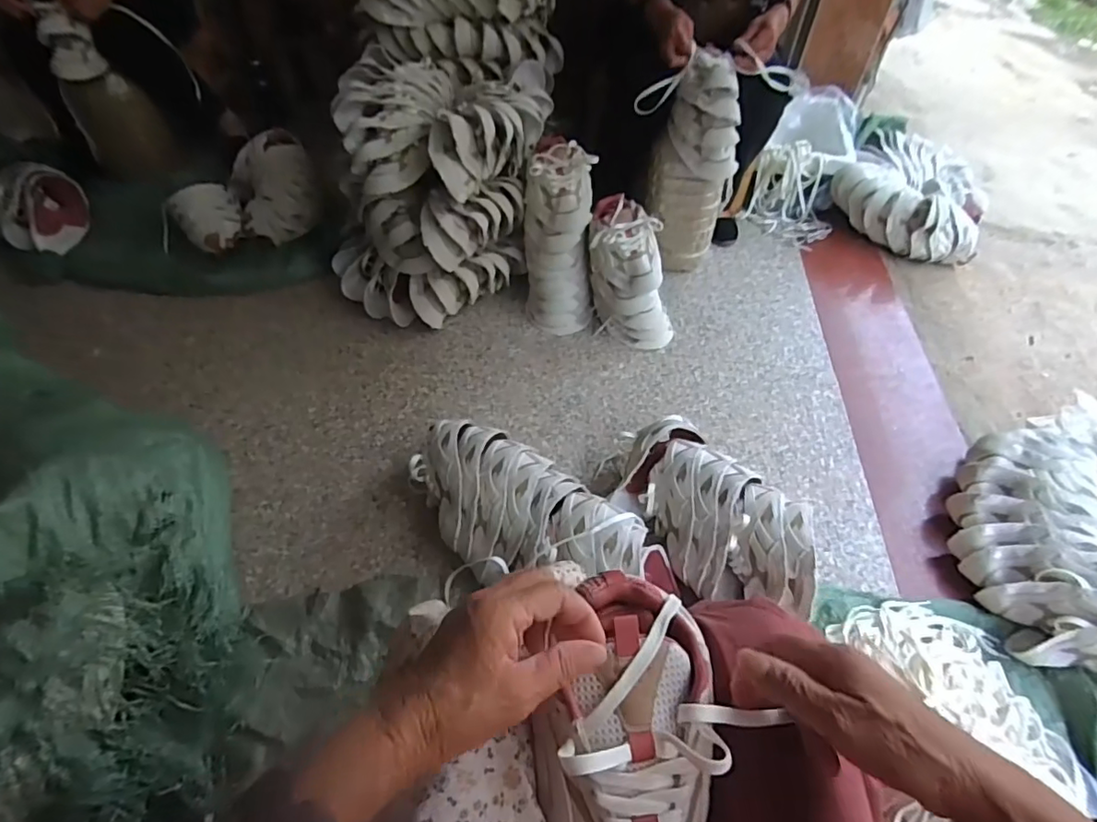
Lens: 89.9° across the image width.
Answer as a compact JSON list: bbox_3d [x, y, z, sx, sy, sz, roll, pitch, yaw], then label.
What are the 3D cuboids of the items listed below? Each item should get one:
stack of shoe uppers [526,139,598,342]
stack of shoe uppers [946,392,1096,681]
[{"bbox_3d":[0.024,-0.375,1.199,0.145,0.399,0.117,-2,19,-4],"label":"stack of shoe uppers"},{"bbox_3d":[0.831,0.189,0.832,0.321,0.121,0.421,23,53,16],"label":"stack of shoe uppers"}]

